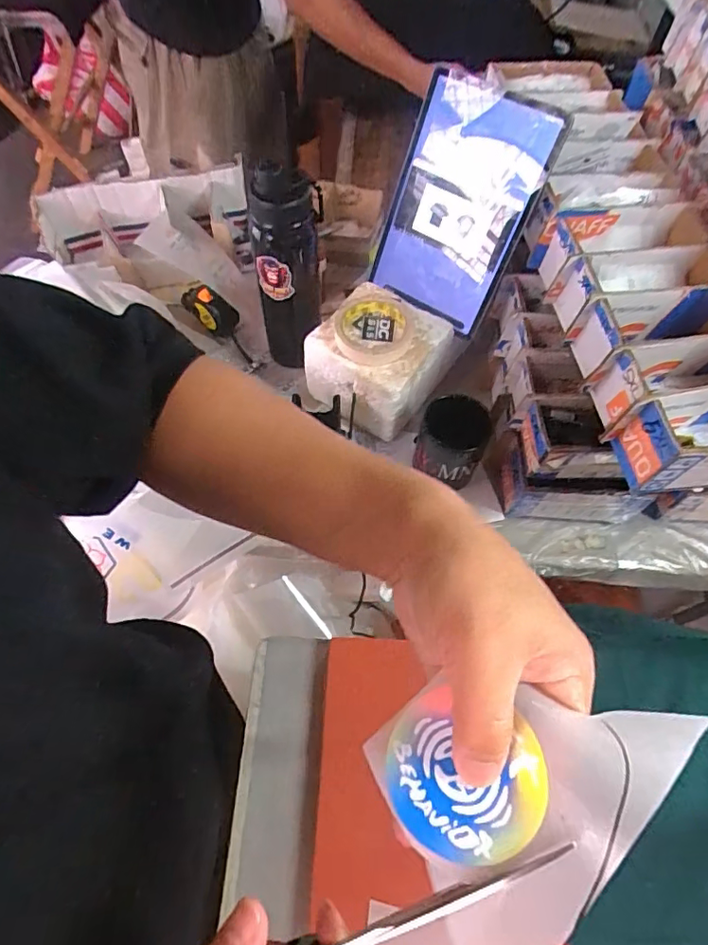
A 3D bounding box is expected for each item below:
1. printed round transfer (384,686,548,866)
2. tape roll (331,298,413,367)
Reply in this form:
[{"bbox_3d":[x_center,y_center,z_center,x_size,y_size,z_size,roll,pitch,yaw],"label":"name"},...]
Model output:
[{"bbox_3d":[0.043,0.121,0.209,0.060,0.005,0.053,9,68,24],"label":"printed round transfer"},{"bbox_3d":[0.024,-0.174,0.646,0.093,0.020,0.103,3,61,-1],"label":"tape roll"}]

